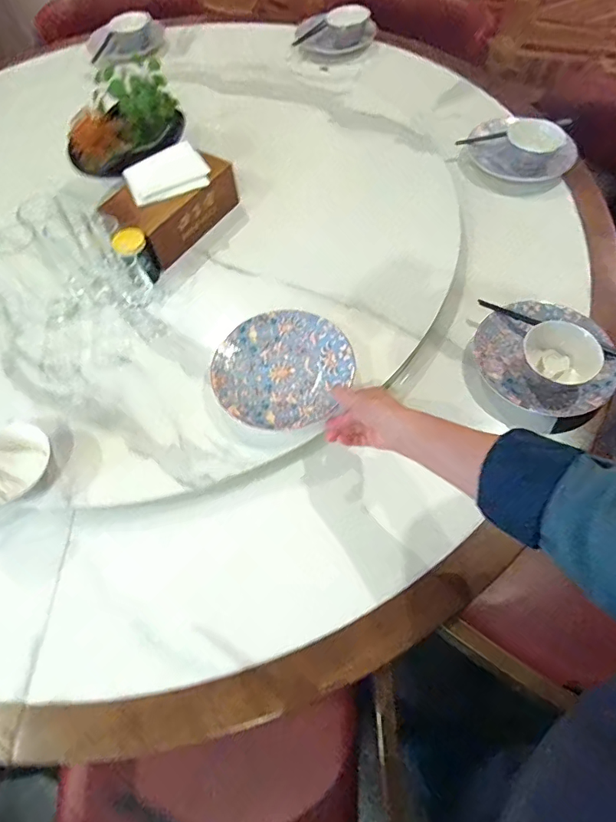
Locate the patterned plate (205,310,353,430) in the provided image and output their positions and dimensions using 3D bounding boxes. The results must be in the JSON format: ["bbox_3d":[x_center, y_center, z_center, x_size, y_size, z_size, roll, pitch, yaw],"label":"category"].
[{"bbox_3d":[-0.036,-0.063,0.701,0.193,0.021,0.199,-2,61,3],"label":"patterned plate"}]

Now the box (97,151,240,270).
[{"bbox_3d":[-0.248,-0.374,0.857,0.140,0.083,0.215,31,67,19],"label":"box"}]

